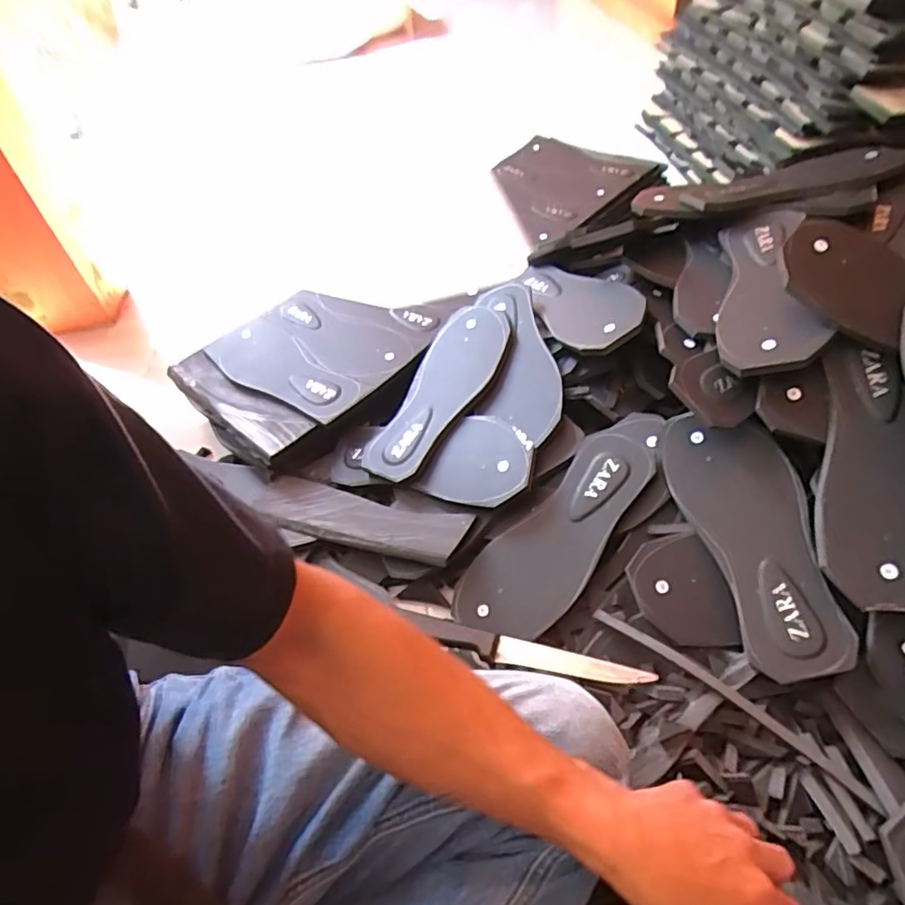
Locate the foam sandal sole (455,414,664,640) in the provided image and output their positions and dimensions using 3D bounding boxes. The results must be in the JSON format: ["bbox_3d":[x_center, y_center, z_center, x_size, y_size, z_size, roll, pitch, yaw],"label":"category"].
[{"bbox_3d":[0.117,0.074,0.580,0.097,0.014,0.273,38,85,31],"label":"foam sandal sole"}]

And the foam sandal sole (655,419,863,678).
[{"bbox_3d":[0.271,0.069,0.515,0.098,0.018,0.244,-25,56,19],"label":"foam sandal sole"}]

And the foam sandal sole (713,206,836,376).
[{"bbox_3d":[0.309,-0.166,0.573,0.086,0.021,0.240,-9,47,31],"label":"foam sandal sole"}]

